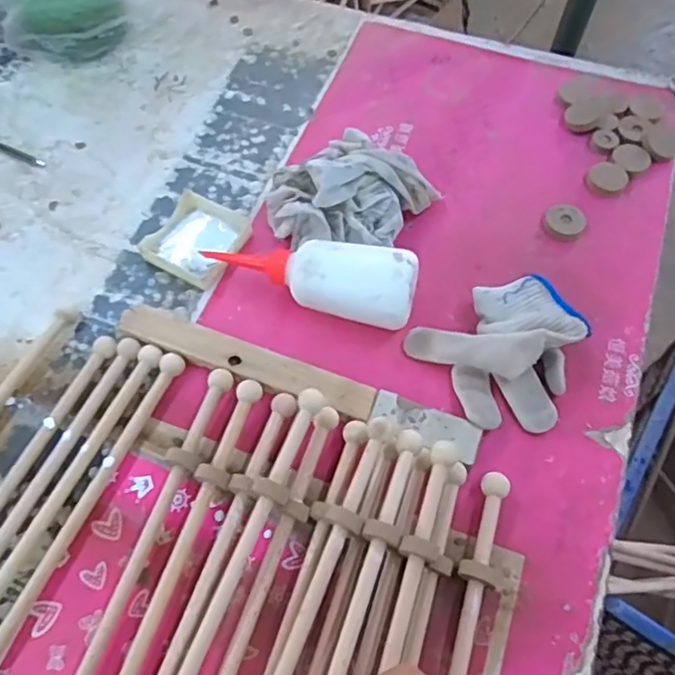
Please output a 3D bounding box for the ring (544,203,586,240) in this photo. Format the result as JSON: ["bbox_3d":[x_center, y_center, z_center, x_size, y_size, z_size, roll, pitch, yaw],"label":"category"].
[{"bbox_3d":[0.206,-0.105,0.566,0.035,0.012,0.036,0,60,-1],"label":"ring"}]

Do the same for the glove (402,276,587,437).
[{"bbox_3d":[0.135,0.009,0.483,0.114,0.047,0.116,0,60,-1],"label":"glove"}]

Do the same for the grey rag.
[{"bbox_3d":[0.011,-0.127,0.549,0.110,0.060,0.128,40,67,20],"label":"grey rag"}]

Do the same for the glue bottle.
[{"bbox_3d":[-0.023,-0.050,0.515,0.180,0.052,0.055,13,60,21],"label":"glue bottle"}]

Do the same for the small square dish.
[{"bbox_3d":[-0.123,-0.089,0.555,0.072,0.014,0.082,26,63,13],"label":"small square dish"}]

